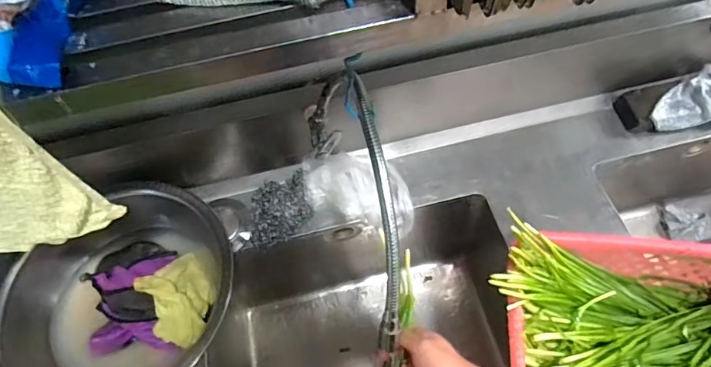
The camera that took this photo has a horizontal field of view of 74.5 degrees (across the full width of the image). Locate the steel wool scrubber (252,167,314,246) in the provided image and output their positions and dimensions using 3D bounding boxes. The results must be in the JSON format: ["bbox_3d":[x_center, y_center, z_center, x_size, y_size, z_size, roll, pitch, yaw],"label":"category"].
[{"bbox_3d":[-0.127,0.033,0.784,0.100,0.039,0.117,-7,60,1],"label":"steel wool scrubber"}]

